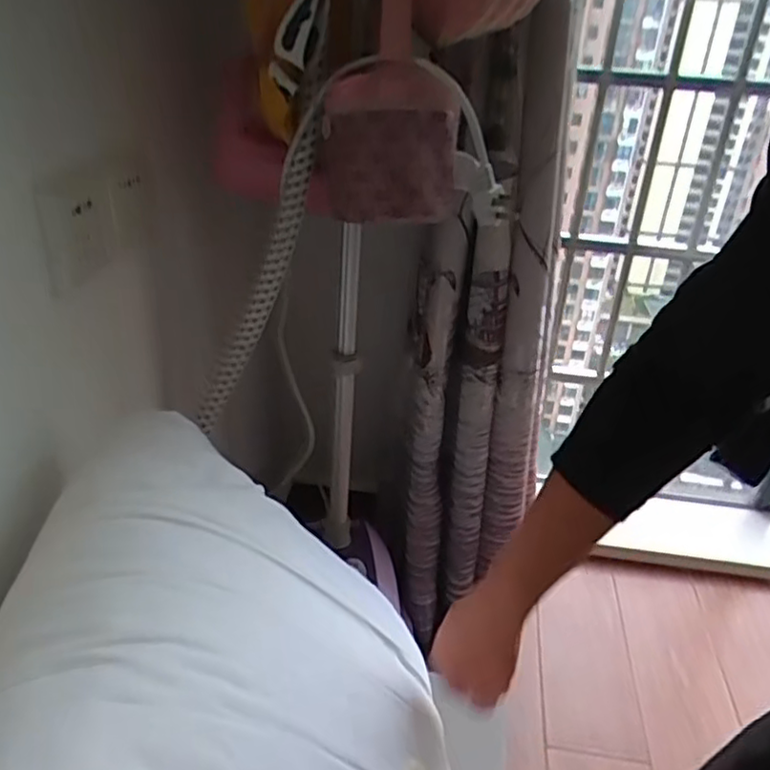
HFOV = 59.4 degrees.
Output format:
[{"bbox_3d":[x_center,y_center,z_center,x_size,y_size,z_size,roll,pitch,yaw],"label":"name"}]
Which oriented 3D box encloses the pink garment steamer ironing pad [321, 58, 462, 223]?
[{"bbox_3d":[0.009,-0.217,0.607,0.124,0.127,0.071,1,31,-7],"label":"pink garment steamer ironing pad"}]

